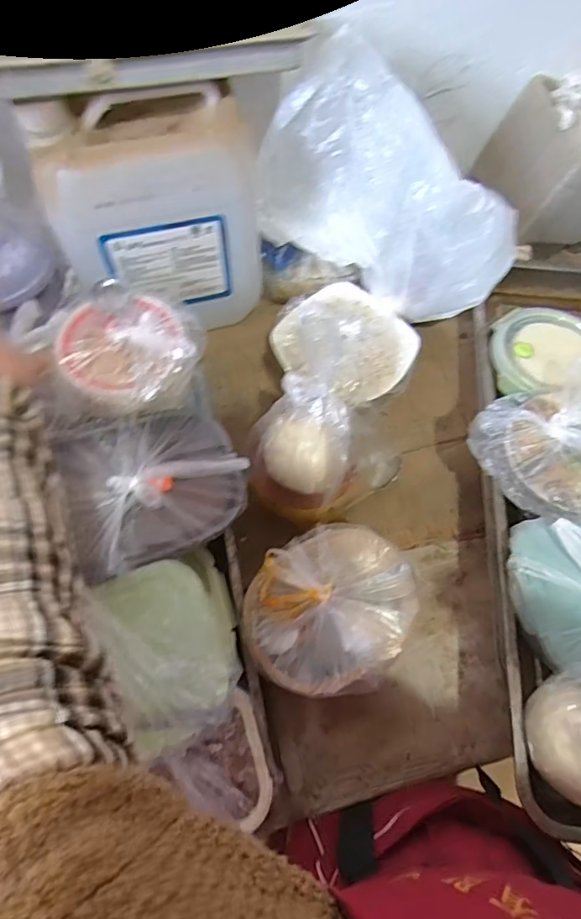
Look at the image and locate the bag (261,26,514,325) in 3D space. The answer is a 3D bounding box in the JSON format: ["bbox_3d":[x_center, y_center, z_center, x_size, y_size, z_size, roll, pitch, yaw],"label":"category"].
[{"bbox_3d":[0.123,-0.307,0.605,0.305,0.217,0.121,13,67,4],"label":"bag"}]

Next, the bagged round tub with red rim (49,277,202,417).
[{"bbox_3d":[-0.164,-0.111,0.522,0.142,0.047,0.131,1,67,-1],"label":"bagged round tub with red rim"}]

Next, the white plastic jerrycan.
[{"bbox_3d":[-0.145,-0.275,0.591,0.214,0.234,0.131,-15,68,-8],"label":"white plastic jerrycan"}]

